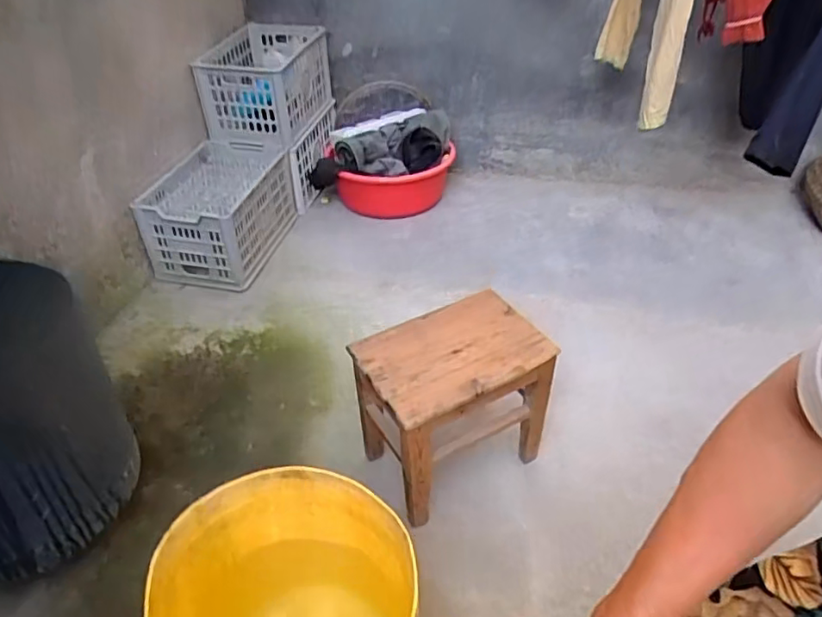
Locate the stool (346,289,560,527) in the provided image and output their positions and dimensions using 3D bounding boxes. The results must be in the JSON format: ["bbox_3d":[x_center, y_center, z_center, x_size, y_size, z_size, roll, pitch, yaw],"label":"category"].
[{"bbox_3d":[0.063,0.187,1.097,0.336,0.302,0.242,-15,43,-26],"label":"stool"}]

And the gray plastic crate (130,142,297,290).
[{"bbox_3d":[-0.546,-0.314,1.772,0.283,0.247,0.492,13,38,8],"label":"gray plastic crate"}]

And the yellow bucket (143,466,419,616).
[{"bbox_3d":[-0.152,0.418,0.748,0.290,0.310,0.288,4,38,-3],"label":"yellow bucket"}]

